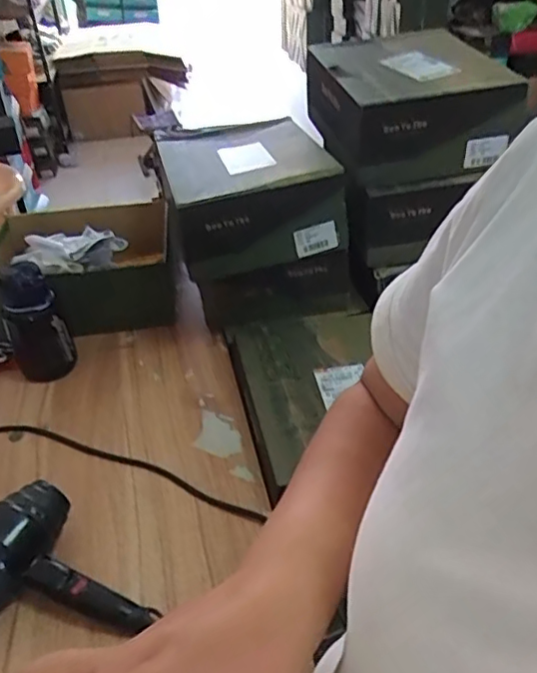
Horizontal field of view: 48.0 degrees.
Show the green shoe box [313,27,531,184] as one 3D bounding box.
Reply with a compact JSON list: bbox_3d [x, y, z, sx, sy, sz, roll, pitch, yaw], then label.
[{"bbox_3d":[0.223,-0.395,1.011,0.261,0.136,0.340,-8,37,-7],"label":"green shoe box"}]

